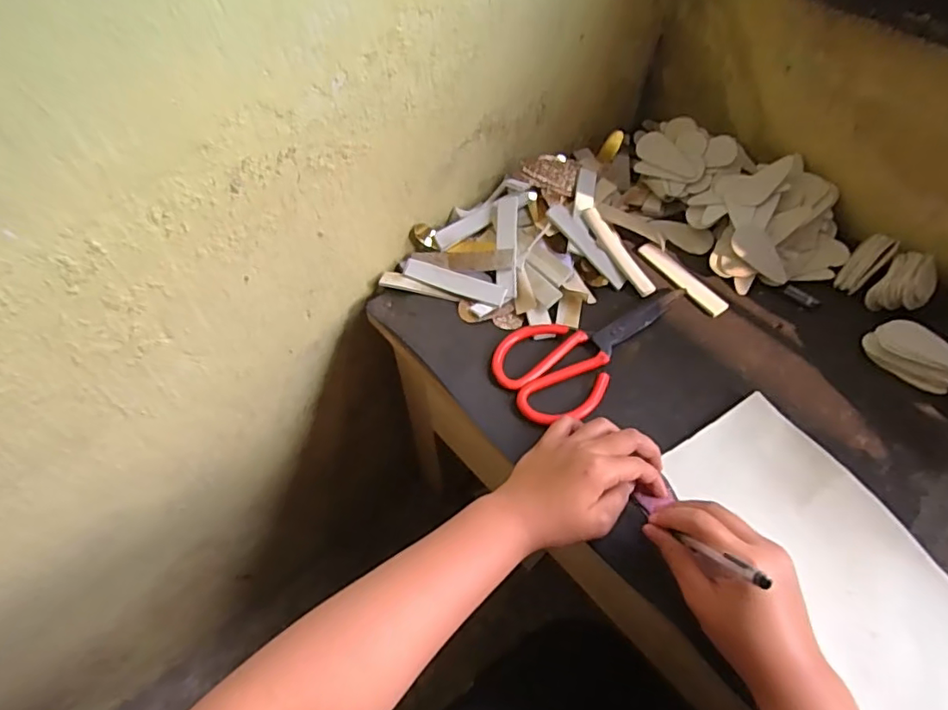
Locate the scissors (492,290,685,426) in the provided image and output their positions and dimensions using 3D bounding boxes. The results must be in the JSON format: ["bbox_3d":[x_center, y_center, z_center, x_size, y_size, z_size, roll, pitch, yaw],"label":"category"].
[{"bbox_3d":[0.099,-0.018,0.522,0.100,0.011,0.189,33,63,20],"label":"scissors"}]

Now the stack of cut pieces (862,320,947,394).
[{"bbox_3d":[0.389,0.002,0.492,0.028,0.033,0.074,-31,62,-18],"label":"stack of cut pieces"}]

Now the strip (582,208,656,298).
[{"bbox_3d":[0.146,-0.105,0.562,0.020,0.004,0.107,-30,79,-17],"label":"strip"}]

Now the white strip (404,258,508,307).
[{"bbox_3d":[-0.019,-0.073,0.554,0.106,0.004,0.022,20,78,11],"label":"white strip"}]

